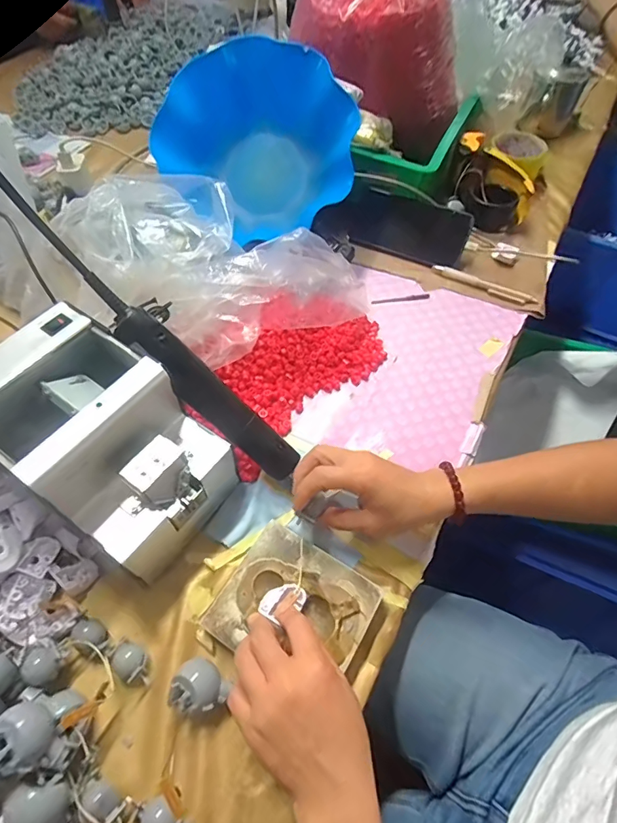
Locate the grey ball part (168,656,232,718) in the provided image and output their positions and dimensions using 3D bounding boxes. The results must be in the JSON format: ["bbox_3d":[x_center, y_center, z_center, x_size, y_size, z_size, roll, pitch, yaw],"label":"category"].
[{"bbox_3d":[-0.080,0.206,0.332,0.038,0.028,0.035,1,57,-1],"label":"grey ball part"}]

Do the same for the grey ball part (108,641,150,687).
[{"bbox_3d":[-0.136,0.194,0.344,0.037,0.019,0.023,33,62,18],"label":"grey ball part"}]

